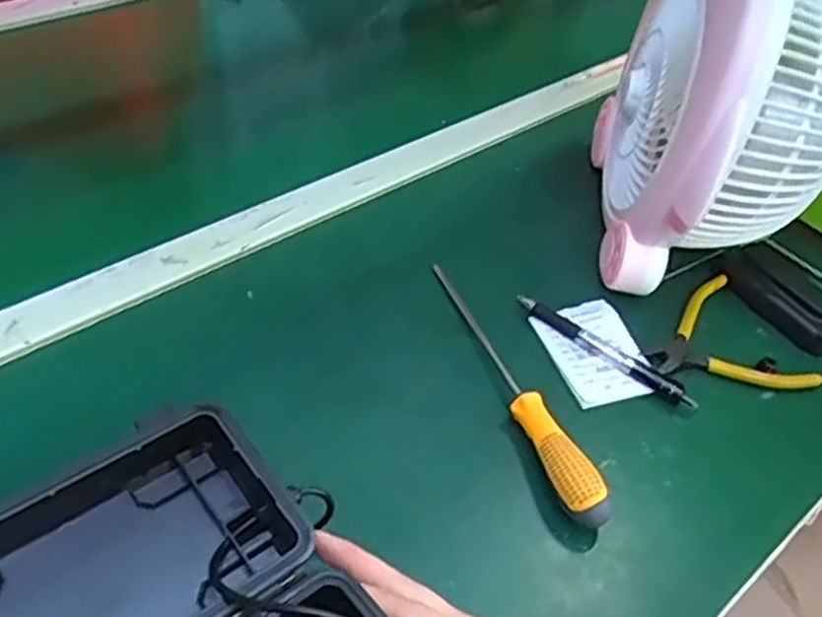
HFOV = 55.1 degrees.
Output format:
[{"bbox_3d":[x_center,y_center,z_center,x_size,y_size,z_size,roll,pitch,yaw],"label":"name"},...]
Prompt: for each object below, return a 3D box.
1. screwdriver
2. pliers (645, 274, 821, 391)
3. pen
[{"bbox_3d":[0.068,0.043,0.540,0.028,0.026,0.233,-11,48,-18],"label":"screwdriver"},{"bbox_3d":[0.223,0.028,0.588,0.105,0.019,0.114,-11,48,-18],"label":"pliers"},{"bbox_3d":[0.140,0.028,0.568,0.143,0.012,0.017,34,50,23],"label":"pen"}]

